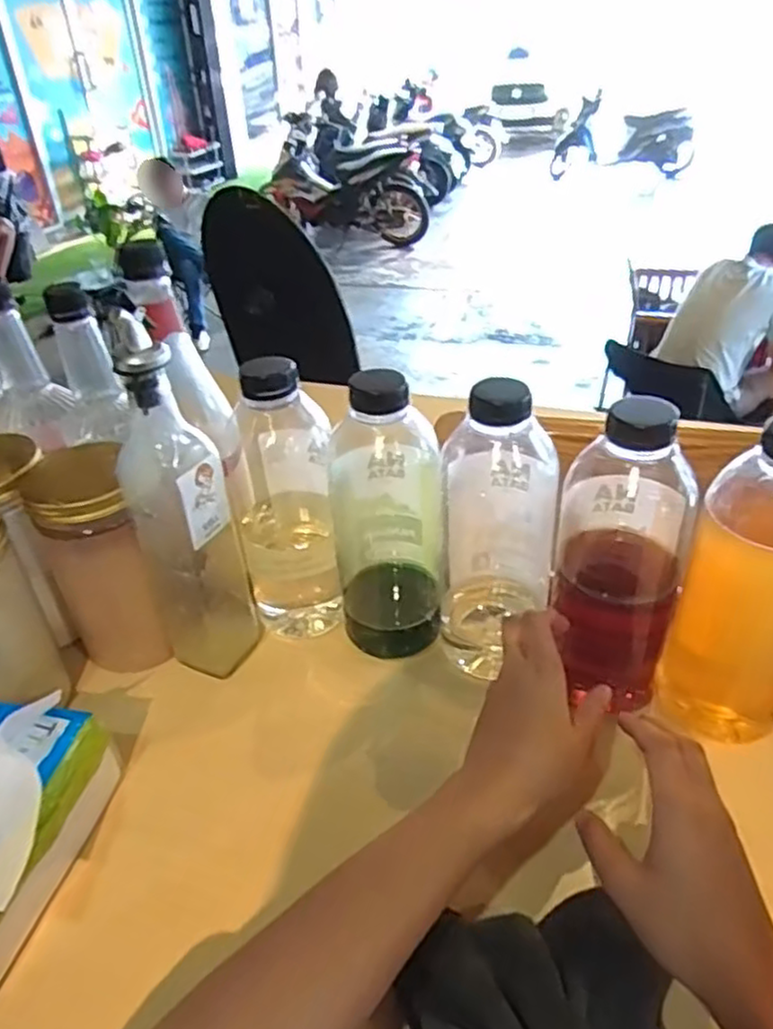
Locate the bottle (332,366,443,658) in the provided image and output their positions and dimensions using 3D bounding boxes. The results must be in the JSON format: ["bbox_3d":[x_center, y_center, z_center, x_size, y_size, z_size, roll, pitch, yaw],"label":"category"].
[{"bbox_3d":[0.002,-0.003,0.545,0.082,0.233,0.075,-1,35,2],"label":"bottle"}]

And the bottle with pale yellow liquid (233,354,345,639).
[{"bbox_3d":[-0.081,-0.015,0.564,0.076,0.236,0.074,-9,36,-9],"label":"bottle with pale yellow liquid"}]

